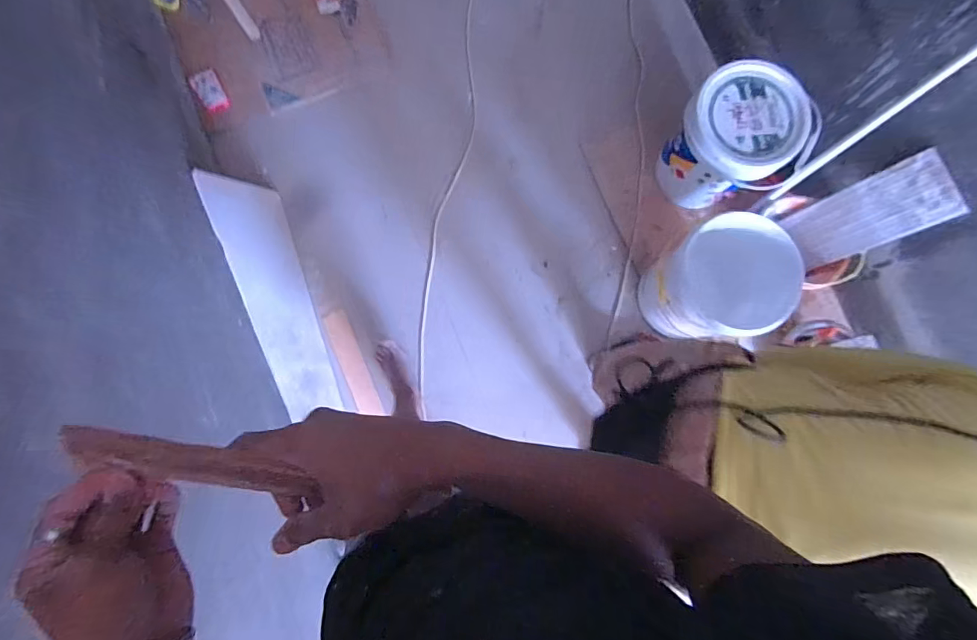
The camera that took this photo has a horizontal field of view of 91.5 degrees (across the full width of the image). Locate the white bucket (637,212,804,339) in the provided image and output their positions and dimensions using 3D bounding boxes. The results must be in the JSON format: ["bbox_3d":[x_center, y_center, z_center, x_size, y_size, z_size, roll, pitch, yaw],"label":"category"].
[{"bbox_3d":[0.601,-0.094,1.339,0.271,0.357,0.312,-15,85,-4],"label":"white bucket"}]

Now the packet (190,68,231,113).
[{"bbox_3d":[-0.846,-0.696,1.452,0.078,0.008,0.120,-33,100,-14],"label":"packet"}]

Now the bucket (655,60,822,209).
[{"bbox_3d":[0.694,-0.521,1.389,0.302,0.299,0.301,0,84,-2],"label":"bucket"}]

